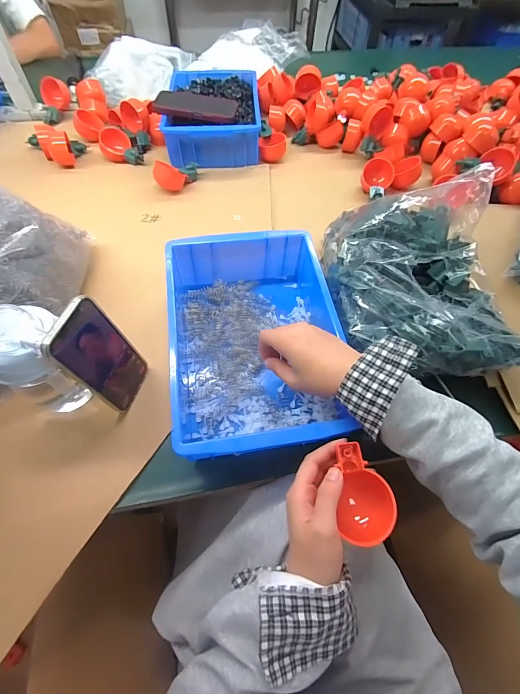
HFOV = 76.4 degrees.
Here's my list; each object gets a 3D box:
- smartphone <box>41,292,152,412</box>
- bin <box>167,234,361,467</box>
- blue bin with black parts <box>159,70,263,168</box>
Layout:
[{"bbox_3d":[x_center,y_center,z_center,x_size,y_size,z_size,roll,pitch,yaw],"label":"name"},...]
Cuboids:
[{"bbox_3d":[-0.175,0.014,0.374,0.009,0.147,0.072,8,58,16],"label":"smartphone"},{"bbox_3d":[-0.009,-0.006,0.435,0.199,0.102,0.290,-6,59,-6],"label":"bin"},{"bbox_3d":[-0.105,-0.539,0.766,0.196,0.082,0.308,-1,59,-3],"label":"blue bin with black parts"}]

